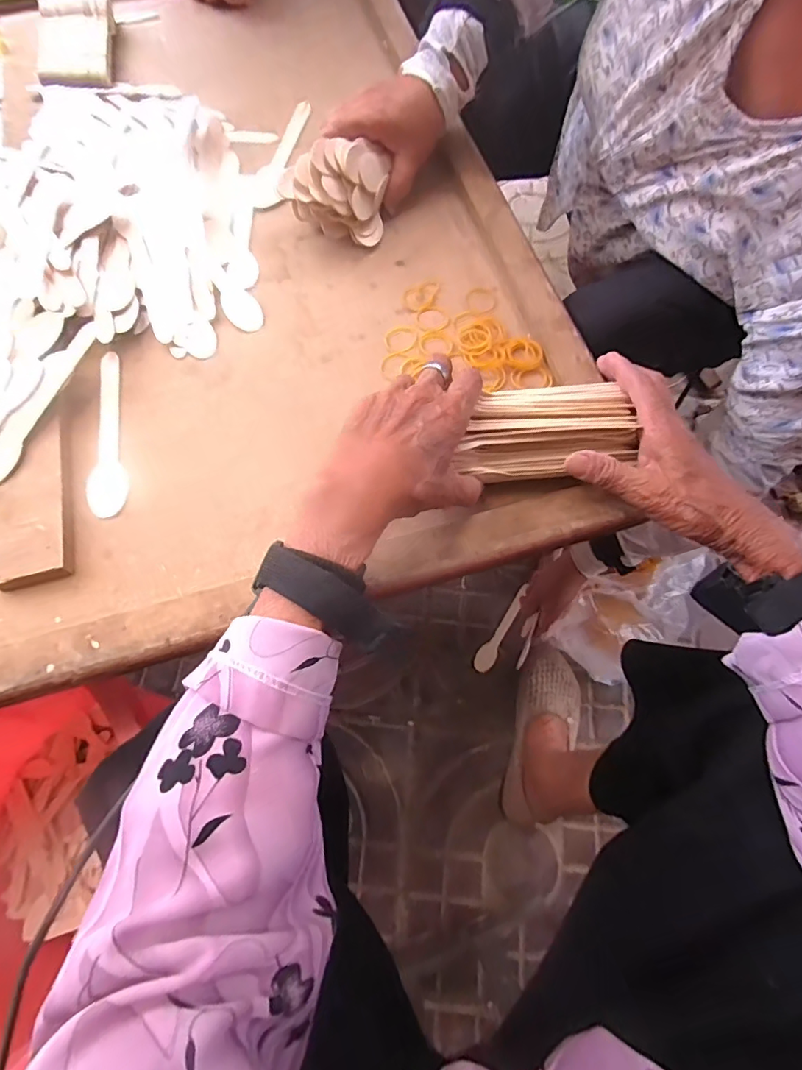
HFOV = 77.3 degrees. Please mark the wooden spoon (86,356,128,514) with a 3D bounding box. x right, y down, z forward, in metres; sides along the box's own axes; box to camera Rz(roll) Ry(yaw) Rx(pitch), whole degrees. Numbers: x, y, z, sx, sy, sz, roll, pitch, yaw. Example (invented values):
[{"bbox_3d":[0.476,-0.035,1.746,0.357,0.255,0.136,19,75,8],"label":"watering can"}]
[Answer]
[{"bbox_3d":[-0.236,-0.082,0.400,0.028,0.005,0.149,-13,70,-5],"label":"wooden spoon"}]

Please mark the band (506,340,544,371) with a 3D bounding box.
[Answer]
[{"bbox_3d":[0.104,-0.152,0.423,0.031,0.005,0.027,-8,69,-4],"label":"band"}]

